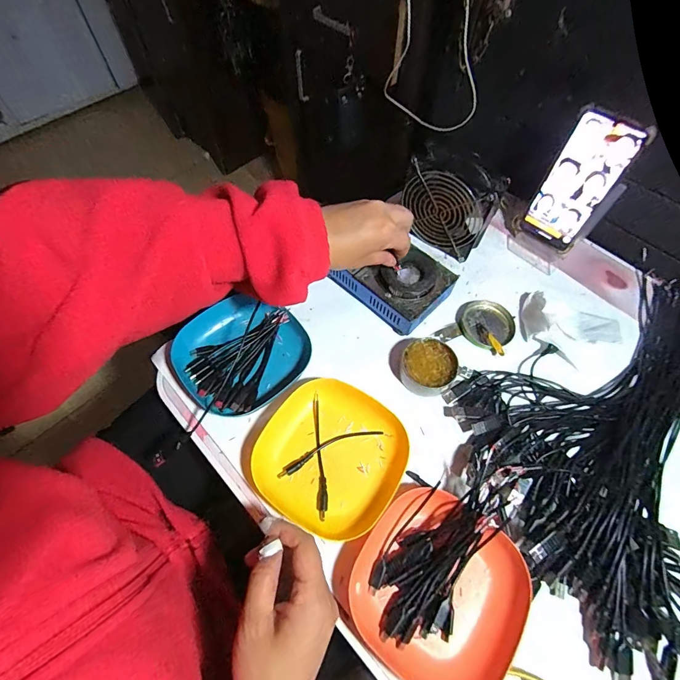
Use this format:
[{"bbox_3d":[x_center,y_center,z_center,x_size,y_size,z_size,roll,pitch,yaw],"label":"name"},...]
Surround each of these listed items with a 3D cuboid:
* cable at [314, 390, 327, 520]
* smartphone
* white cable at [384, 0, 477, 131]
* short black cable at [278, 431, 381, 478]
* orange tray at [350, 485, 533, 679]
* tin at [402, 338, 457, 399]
[{"bbox_3d":[-0.021,0.118,0.389,0.010,0.008,0.126,-3,62,-2],"label":"cable"},{"bbox_3d":[0.294,-0.191,0.468,0.080,0.167,0.007,41,58,21],"label":"smartphone"},{"bbox_3d":[0.135,-0.416,0.527,0.135,0.225,0.090,2,62,1],"label":"white cable"},{"bbox_3d":[-0.011,0.114,0.393,0.116,0.006,0.018,-20,64,-10],"label":"short black cable"},{"bbox_3d":[0.086,0.217,0.327,0.134,0.028,0.138,32,67,16],"label":"orange tray"},{"bbox_3d":[0.104,0.031,0.434,0.059,0.028,0.069,35,67,17],"label":"tin"}]

